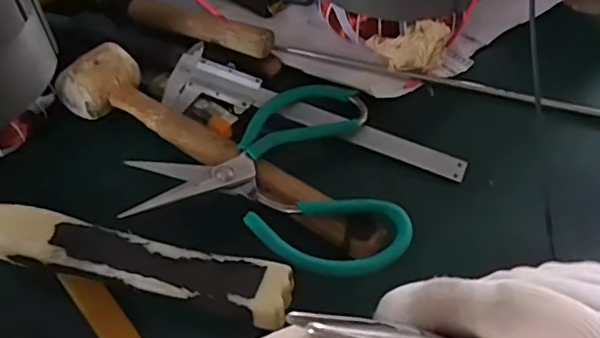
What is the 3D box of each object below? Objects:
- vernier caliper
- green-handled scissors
[{"bbox_3d":[0.003,-0.030,0.407,0.225,0.015,0.054,25,58,16],"label":"vernier caliper"},{"bbox_3d":[-0.028,0.007,0.366,0.170,0.016,0.152,-8,55,-6],"label":"green-handled scissors"}]

